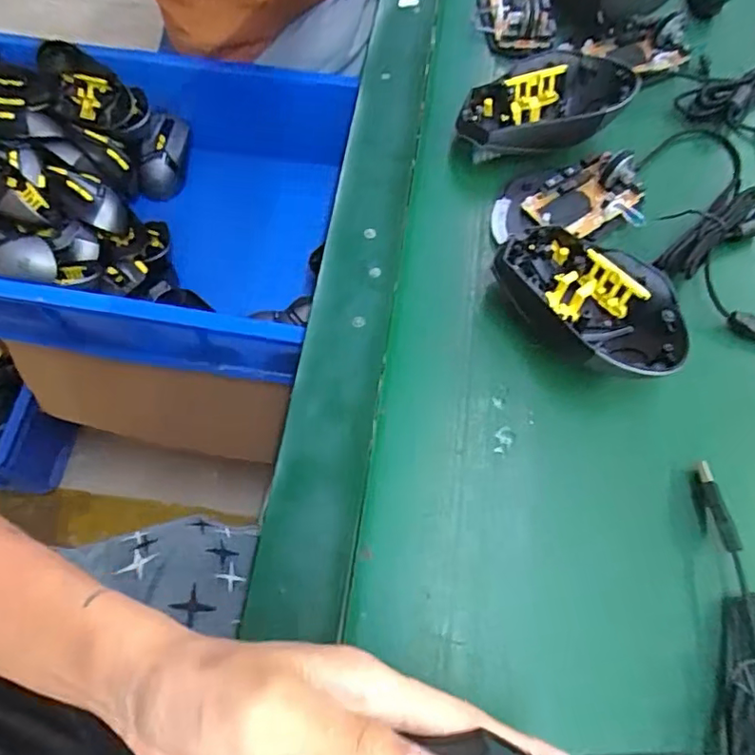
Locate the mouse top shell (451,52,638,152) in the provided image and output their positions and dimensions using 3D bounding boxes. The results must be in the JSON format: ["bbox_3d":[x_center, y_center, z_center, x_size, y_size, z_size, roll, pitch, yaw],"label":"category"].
[{"bbox_3d":[0.115,-0.188,0.399,0.113,0.051,0.064,-6,66,-5],"label":"mouse top shell"}]

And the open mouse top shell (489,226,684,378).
[{"bbox_3d":[0.127,-0.044,0.336,0.109,0.044,0.064,42,71,16],"label":"open mouse top shell"}]

